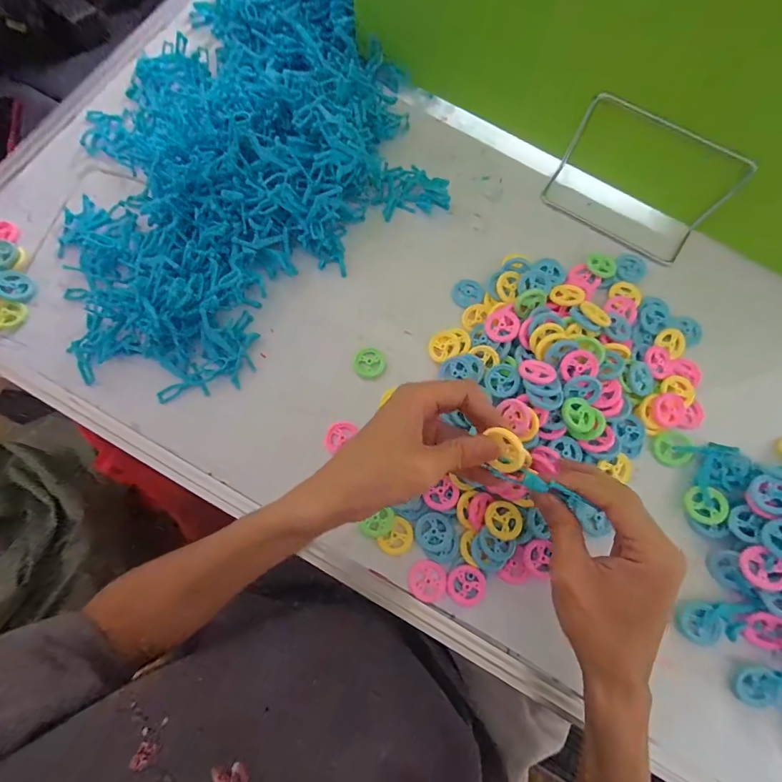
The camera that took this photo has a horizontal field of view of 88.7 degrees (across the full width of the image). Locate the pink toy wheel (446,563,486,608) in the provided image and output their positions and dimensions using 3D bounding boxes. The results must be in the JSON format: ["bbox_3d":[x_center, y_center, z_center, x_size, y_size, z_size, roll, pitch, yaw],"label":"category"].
[{"bbox_3d":[0.059,0.152,0.312,0.030,0.004,0.030,0,74,1],"label":"pink toy wheel"}]

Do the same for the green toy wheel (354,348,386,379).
[{"bbox_3d":[-0.019,-0.025,0.366,0.025,0.011,0.029,20,75,6],"label":"green toy wheel"}]

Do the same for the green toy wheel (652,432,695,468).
[{"bbox_3d":[0.245,0.052,0.349,0.028,0.006,0.030,2,96,22],"label":"green toy wheel"}]

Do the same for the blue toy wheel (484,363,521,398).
[{"bbox_3d":[0.095,-0.009,0.343,0.029,0.004,0.029,-4,74,16],"label":"blue toy wheel"}]

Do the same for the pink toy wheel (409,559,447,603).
[{"bbox_3d":[0.029,0.150,0.316,0.029,0.004,0.029,0,74,1],"label":"pink toy wheel"}]

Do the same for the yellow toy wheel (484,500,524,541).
[{"bbox_3d":[0.090,0.104,0.320,0.030,0.010,0.028,0,74,1],"label":"yellow toy wheel"}]

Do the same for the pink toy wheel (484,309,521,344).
[{"bbox_3d":[0.099,-0.059,0.356,0.030,0.007,0.031,-5,71,14],"label":"pink toy wheel"}]

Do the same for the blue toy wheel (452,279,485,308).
[{"bbox_3d":[0.075,-0.094,0.388,0.028,0.007,0.029,0,74,1],"label":"blue toy wheel"}]

